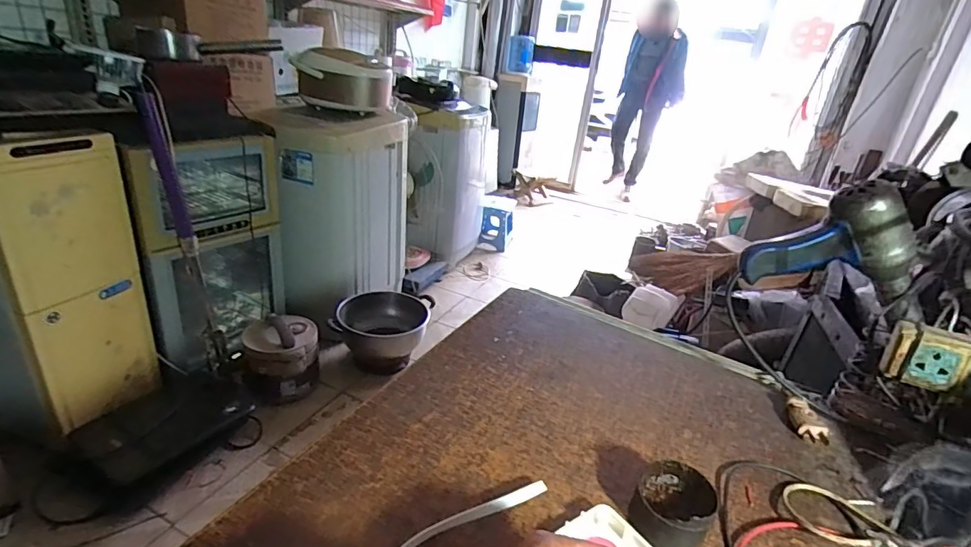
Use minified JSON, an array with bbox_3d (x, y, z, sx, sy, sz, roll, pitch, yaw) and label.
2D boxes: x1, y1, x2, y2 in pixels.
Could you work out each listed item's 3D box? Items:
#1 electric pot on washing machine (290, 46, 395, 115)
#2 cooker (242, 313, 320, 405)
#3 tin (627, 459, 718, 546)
[{"bbox_3d":[-0.500,-0.676,1.736,0.281,0.184,0.257,16,26,17],"label":"electric pot on washing machine"},{"bbox_3d":[-0.617,0.272,1.502,0.213,0.209,0.273,-4,27,-23],"label":"cooker"},{"bbox_3d":[0.151,0.182,0.393,0.059,0.034,0.059,6,25,-3],"label":"tin"}]

